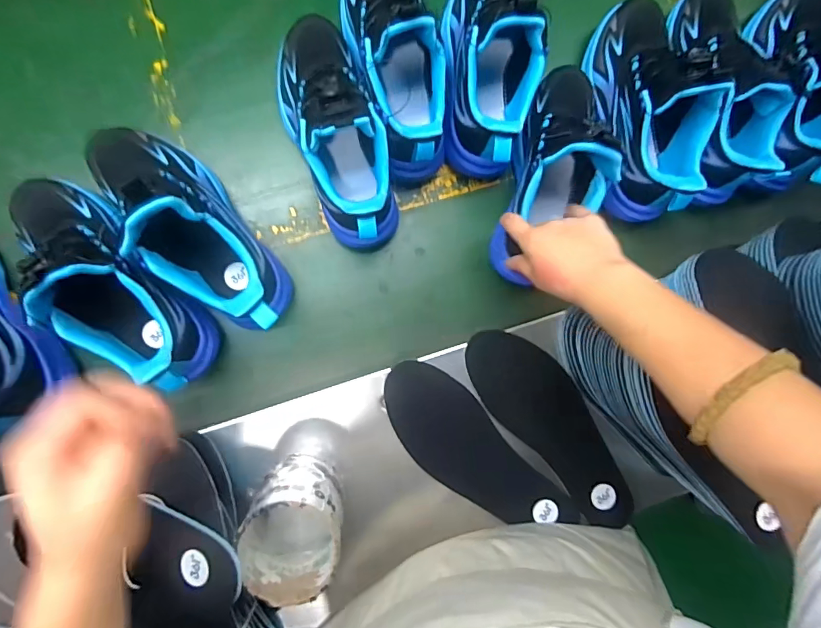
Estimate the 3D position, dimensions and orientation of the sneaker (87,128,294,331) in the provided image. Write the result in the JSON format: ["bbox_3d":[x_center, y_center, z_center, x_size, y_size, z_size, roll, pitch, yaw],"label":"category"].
[{"bbox_3d":[-0.201,-0.079,0.426,0.085,0.138,0.228,-38,95,-6],"label":"sneaker"}]

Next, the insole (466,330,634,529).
[{"bbox_3d":[0.156,0.120,0.499,0.082,0.010,0.253,-42,96,-6],"label":"insole"}]

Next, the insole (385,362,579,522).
[{"bbox_3d":[0.066,0.150,0.488,0.083,0.011,0.242,-44,96,-5],"label":"insole"}]

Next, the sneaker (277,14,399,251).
[{"bbox_3d":[-0.072,-0.178,0.442,0.082,0.134,0.227,-20,93,-7],"label":"sneaker"}]

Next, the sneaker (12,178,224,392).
[{"bbox_3d":[-0.276,-0.029,0.403,0.082,0.112,0.230,-39,96,-6],"label":"sneaker"}]

